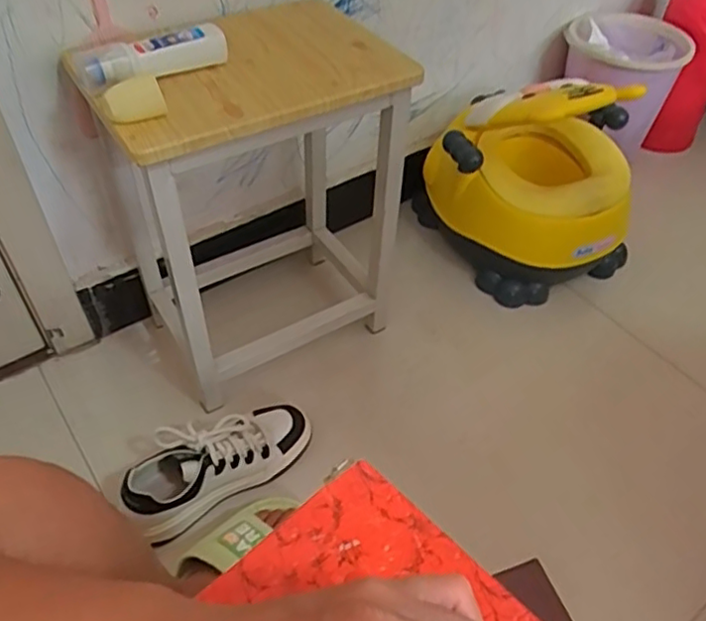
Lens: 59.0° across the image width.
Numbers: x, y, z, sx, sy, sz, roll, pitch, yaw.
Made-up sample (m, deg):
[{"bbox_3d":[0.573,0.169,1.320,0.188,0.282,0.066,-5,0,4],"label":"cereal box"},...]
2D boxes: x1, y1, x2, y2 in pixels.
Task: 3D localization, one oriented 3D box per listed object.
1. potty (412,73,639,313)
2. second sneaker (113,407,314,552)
[{"bbox_3d":[0.308,-0.216,1.036,0.313,0.311,0.278,-14,49,-15],"label":"potty"},{"bbox_3d":[-0.171,0.178,0.781,0.242,0.078,0.106,-29,55,-26],"label":"second sneaker"}]

